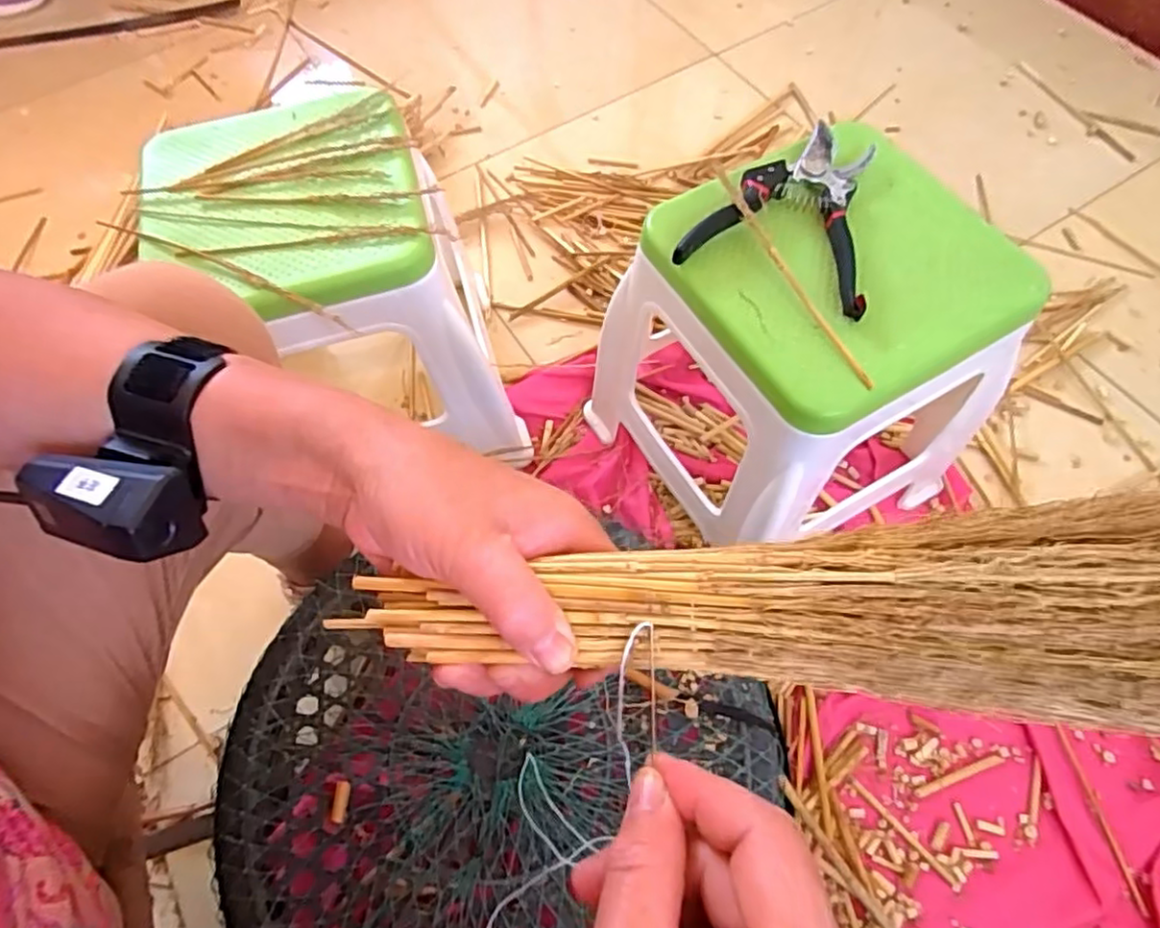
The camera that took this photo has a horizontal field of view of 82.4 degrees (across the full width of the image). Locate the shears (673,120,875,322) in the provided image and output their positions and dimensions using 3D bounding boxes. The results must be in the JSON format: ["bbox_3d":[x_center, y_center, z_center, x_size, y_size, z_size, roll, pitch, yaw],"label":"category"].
[{"bbox_3d":[0.172,-0.201,0.523,0.140,0.019,0.168,22,67,12],"label":"shears"}]

